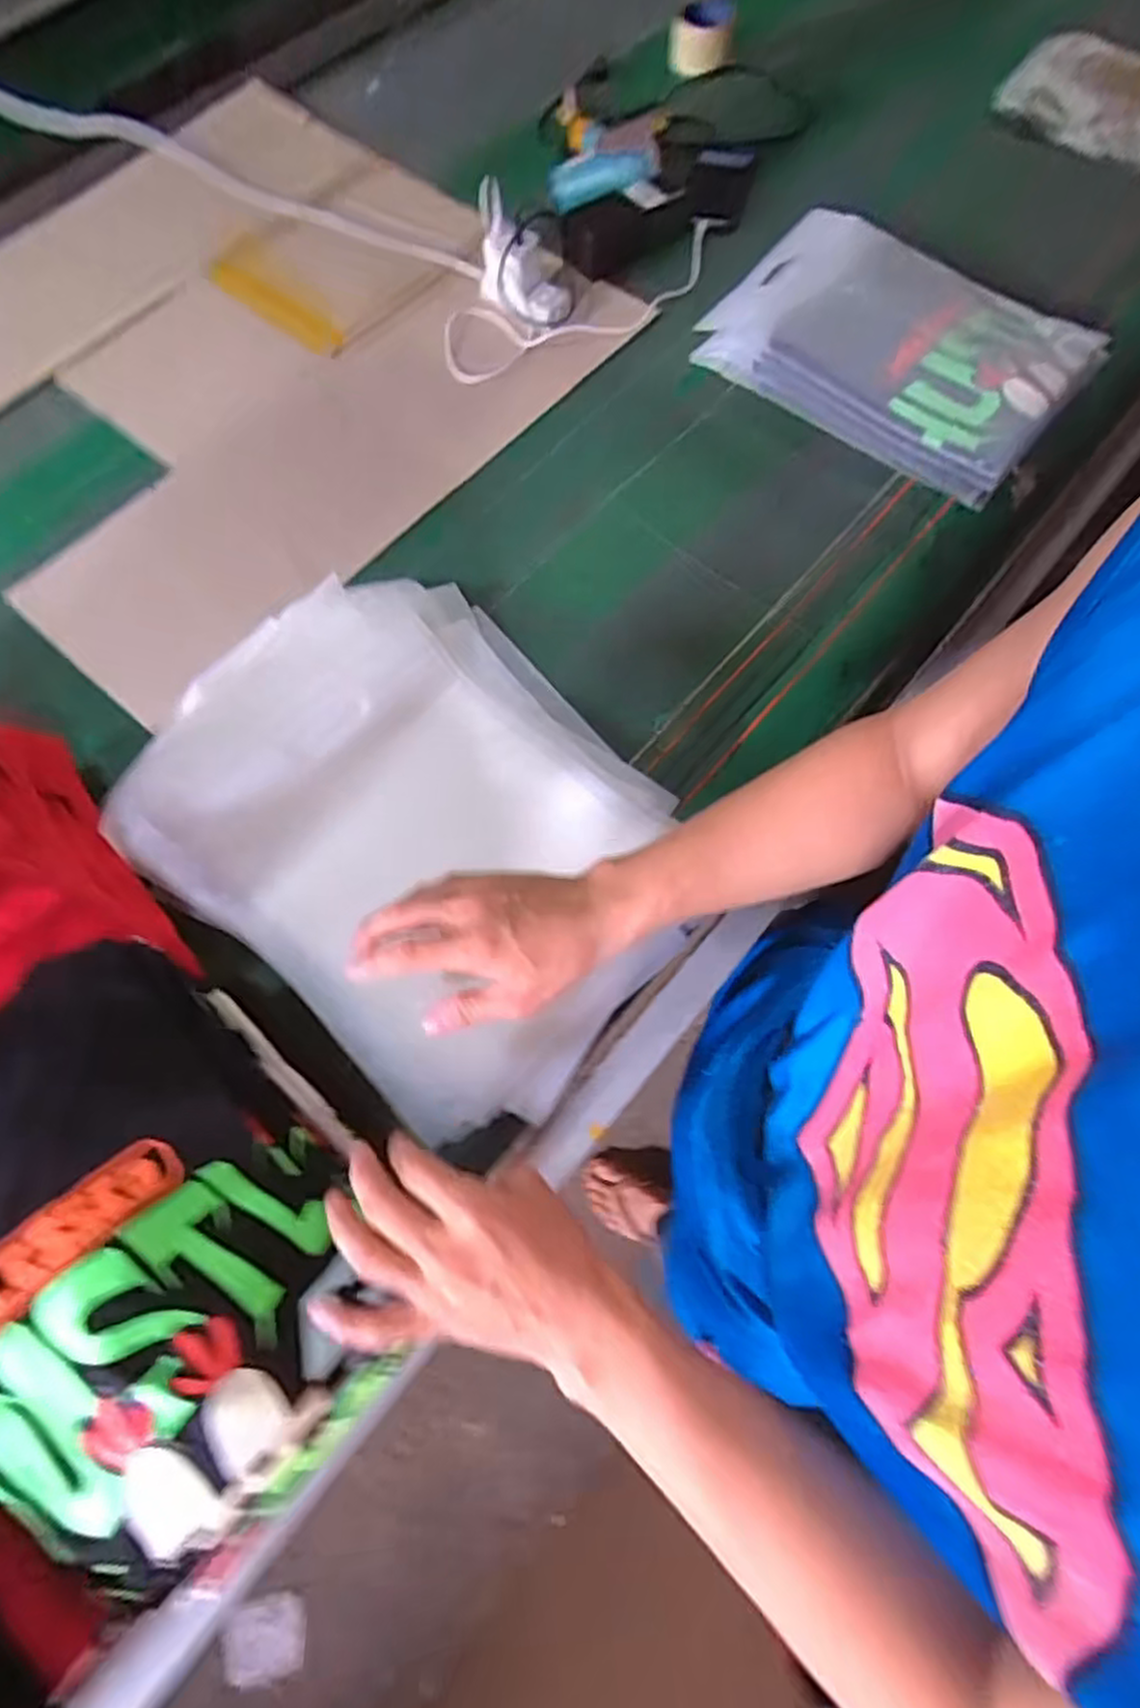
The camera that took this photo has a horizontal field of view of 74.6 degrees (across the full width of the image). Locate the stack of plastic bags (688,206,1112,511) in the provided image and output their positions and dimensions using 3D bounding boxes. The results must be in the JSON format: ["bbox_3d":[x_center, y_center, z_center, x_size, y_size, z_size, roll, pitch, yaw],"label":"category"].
[{"bbox_3d":[0.360,-0.557,0.822,0.360,0.072,0.237,38,75,14],"label":"stack of plastic bags"}]

